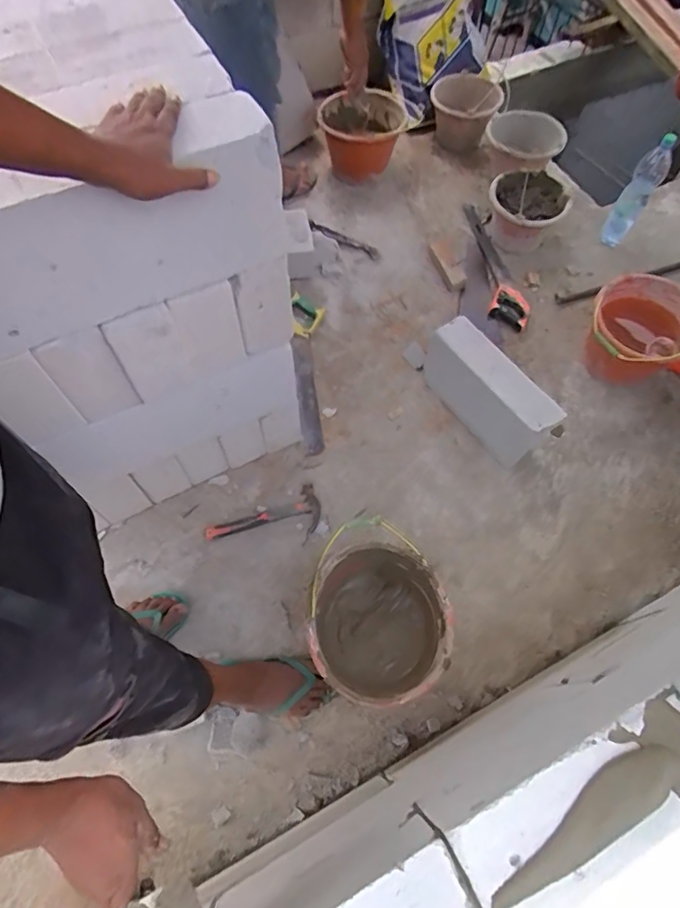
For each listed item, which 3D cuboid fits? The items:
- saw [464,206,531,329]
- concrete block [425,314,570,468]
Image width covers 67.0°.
[{"bbox_3d":[0.452,-0.566,1.514,0.099,0.034,0.485,-5,64,-4],"label":"saw"},{"bbox_3d":[0.348,-0.156,1.231,0.114,0.167,0.345,-29,67,-18],"label":"concrete block"}]

